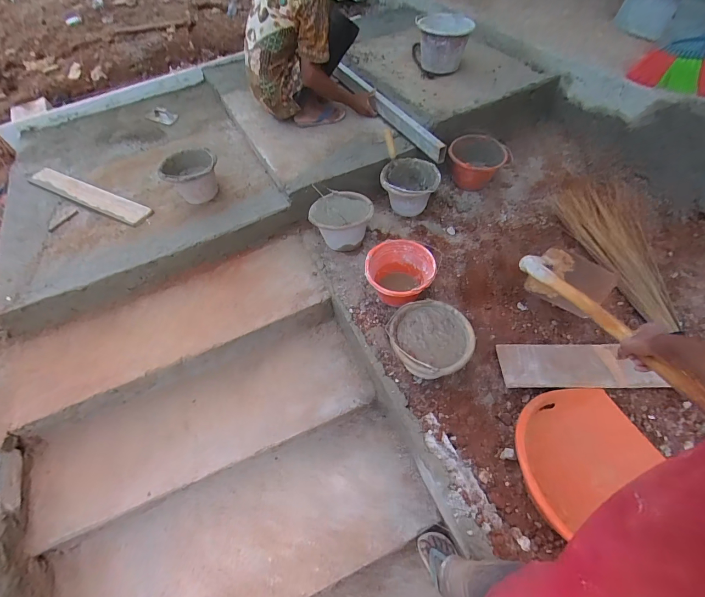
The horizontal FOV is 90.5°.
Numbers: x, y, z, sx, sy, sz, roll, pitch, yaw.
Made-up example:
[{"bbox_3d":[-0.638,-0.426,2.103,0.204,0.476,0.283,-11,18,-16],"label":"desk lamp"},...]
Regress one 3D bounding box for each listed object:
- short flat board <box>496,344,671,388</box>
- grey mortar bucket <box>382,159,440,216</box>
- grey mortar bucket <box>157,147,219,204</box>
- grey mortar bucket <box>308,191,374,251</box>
[{"bbox_3d":[0.693,0.207,1.100,0.427,0.015,0.160,-2,44,8],"label":"short flat board"},{"bbox_3d":[0.245,-0.481,1.543,0.227,0.197,0.227,-4,52,0],"label":"grey mortar bucket"},{"bbox_3d":[-0.761,-0.583,1.672,0.243,0.146,0.250,-15,53,-9],"label":"grey mortar bucket"},{"bbox_3d":[-0.044,-0.325,1.498,0.251,0.191,0.222,2,53,5],"label":"grey mortar bucket"}]

